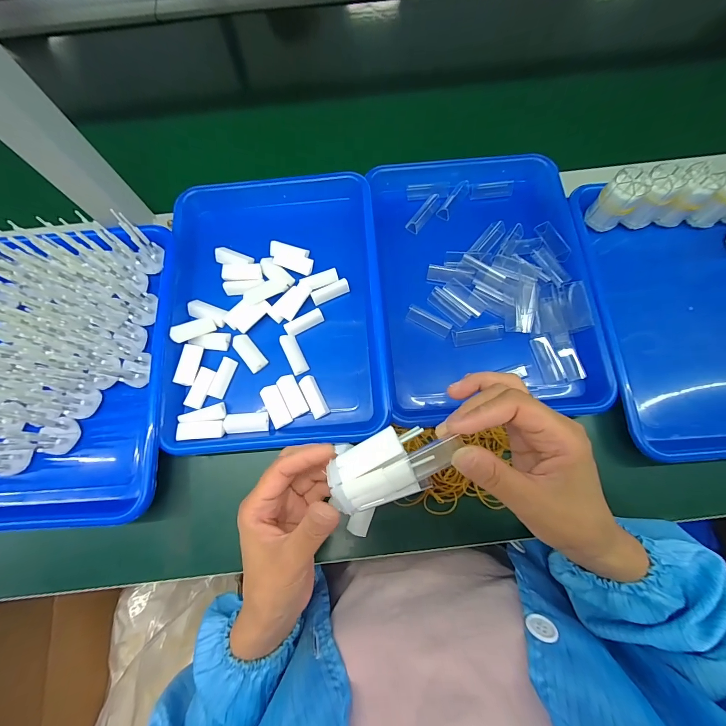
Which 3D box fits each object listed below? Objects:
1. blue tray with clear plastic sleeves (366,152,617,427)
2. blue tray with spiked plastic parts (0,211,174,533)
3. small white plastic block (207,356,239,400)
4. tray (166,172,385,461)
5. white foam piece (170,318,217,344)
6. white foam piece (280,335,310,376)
[{"bbox_3d":[0.138,-0.104,0.397,0.234,0.033,0.327,-5,74,0],"label":"blue tray with clear plastic sleeves"},{"bbox_3d":[-0.338,0.004,0.354,0.245,0.070,0.322,-4,74,0],"label":"blue tray with spiked plastic parts"},{"bbox_3d":[-0.158,0.016,0.372,0.017,0.007,0.046,17,75,6],"label":"small white plastic block"},{"bbox_3d":[-0.101,-0.071,0.393,0.239,0.034,0.322,-6,74,0],"label":"tray"},{"bbox_3d":[-0.193,-0.037,0.380,0.047,0.012,0.018,-26,74,-34],"label":"white foam piece"},{"bbox_3d":[-0.077,-0.011,0.376,0.018,0.008,0.046,-25,75,-6],"label":"white foam piece"}]

